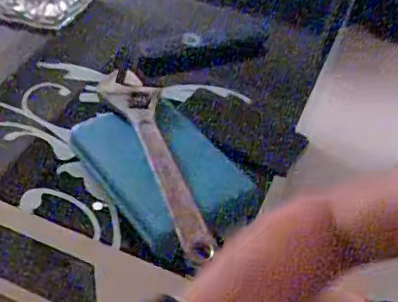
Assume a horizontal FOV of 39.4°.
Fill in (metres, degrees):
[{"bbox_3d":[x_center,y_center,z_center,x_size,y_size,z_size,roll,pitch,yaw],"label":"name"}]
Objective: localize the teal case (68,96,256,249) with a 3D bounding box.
[{"bbox_3d":[-0.037,0.015,0.618,0.145,0.054,0.172,-24,53,-27],"label":"teal case"}]

